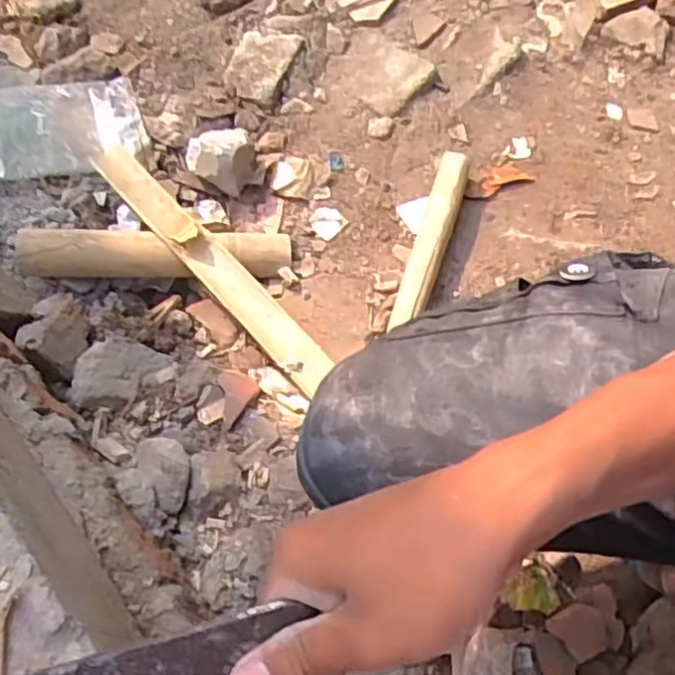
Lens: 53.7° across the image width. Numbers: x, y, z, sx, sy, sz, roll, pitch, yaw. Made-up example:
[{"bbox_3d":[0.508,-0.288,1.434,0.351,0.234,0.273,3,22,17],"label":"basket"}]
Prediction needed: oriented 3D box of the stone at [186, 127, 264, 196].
[{"bbox_3d":[-0.131,-0.206,0.759,0.079,0.050,0.076,0,66,-1],"label":"stone"}]

